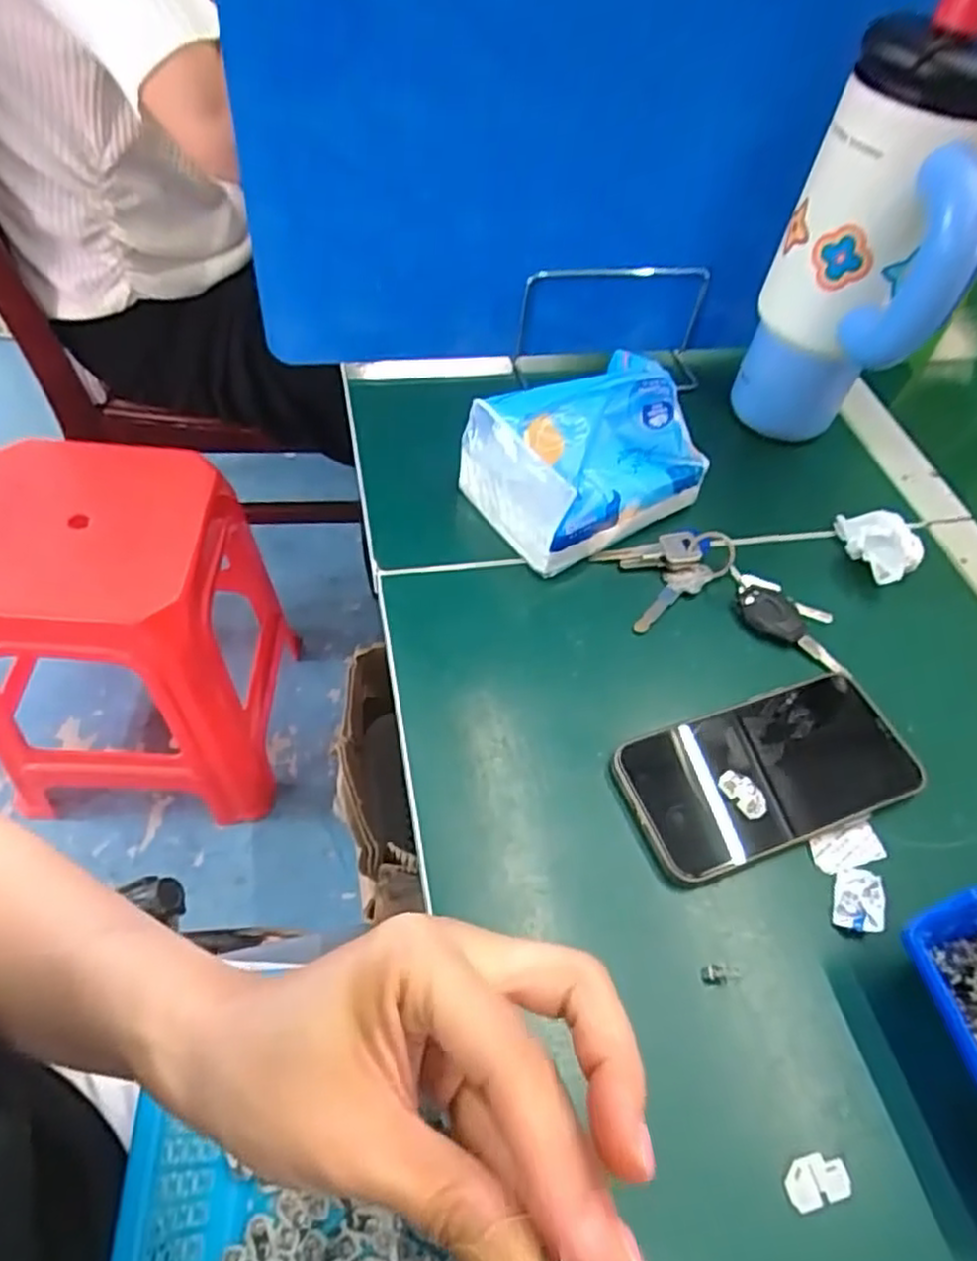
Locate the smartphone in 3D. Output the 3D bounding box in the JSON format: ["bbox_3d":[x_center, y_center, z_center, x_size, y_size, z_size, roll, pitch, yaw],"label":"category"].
[{"bbox_3d":[0.149,0.073,0.388,0.155,0.013,0.078,-14,55,-17],"label":"smartphone"}]

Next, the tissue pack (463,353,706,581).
[{"bbox_3d":[0.062,-0.113,0.469,0.133,0.091,0.098,-26,59,-24],"label":"tissue pack"}]

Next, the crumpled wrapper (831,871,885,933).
[{"bbox_3d":[0.179,0.130,0.351,0.020,0.011,0.028,19,52,8],"label":"crumpled wrapper"}]

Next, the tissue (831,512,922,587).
[{"bbox_3d":[0.261,-0.061,0.492,0.044,0.036,0.059,-36,64,-29],"label":"tissue"}]

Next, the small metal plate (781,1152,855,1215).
[{"bbox_3d":[0.131,0.219,0.291,0.027,0.004,0.016,-12,54,-15],"label":"small metal plate"}]

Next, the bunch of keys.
[{"bbox_3d":[0.144,-0.028,0.459,0.148,0.013,0.089,13,52,4],"label":"bunch of keys"}]

